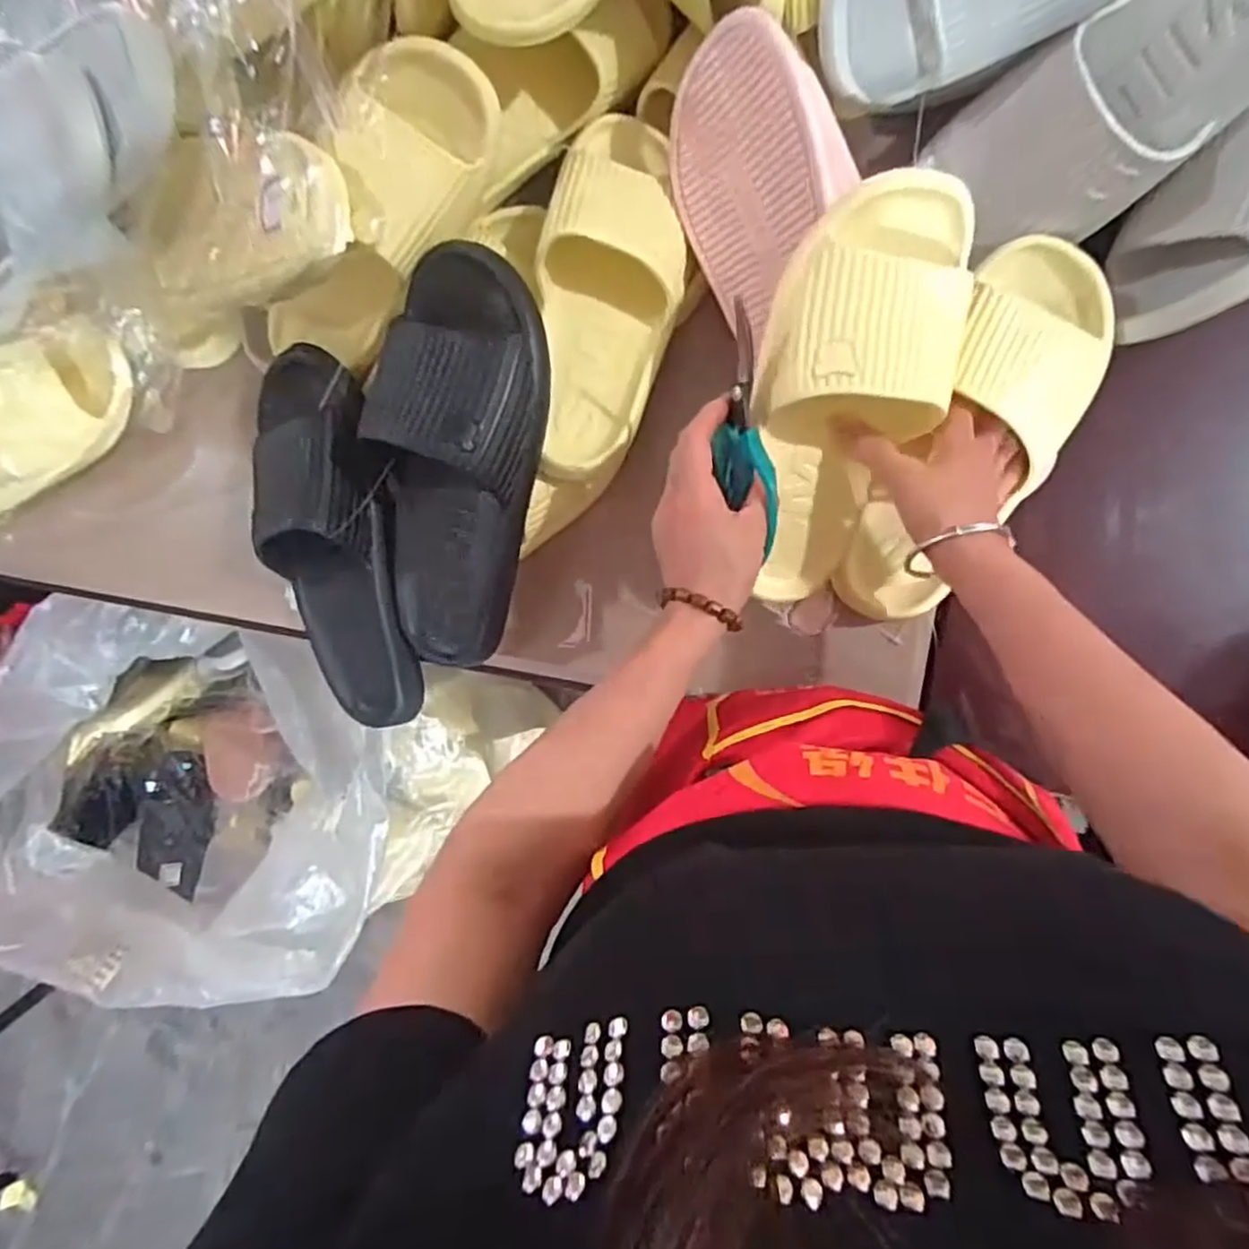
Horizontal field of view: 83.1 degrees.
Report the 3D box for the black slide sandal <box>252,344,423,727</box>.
[{"bbox_3d":[-0.223,-0.055,0.530,0.103,0.064,0.280,-5,107,9],"label":"black slide sandal"}]

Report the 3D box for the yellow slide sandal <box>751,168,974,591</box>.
[{"bbox_3d":[0.130,-0.128,0.423,0.101,0.063,0.245,15,118,9],"label":"yellow slide sandal"}]

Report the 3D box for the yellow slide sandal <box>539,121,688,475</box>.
[{"bbox_3d":[-0.010,-0.229,0.484,0.091,0.065,0.247,3,90,9],"label":"yellow slide sandal"}]

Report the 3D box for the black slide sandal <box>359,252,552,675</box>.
[{"bbox_3d":[-0.116,-0.105,0.484,0.113,0.072,0.278,13,112,9],"label":"black slide sandal"}]

